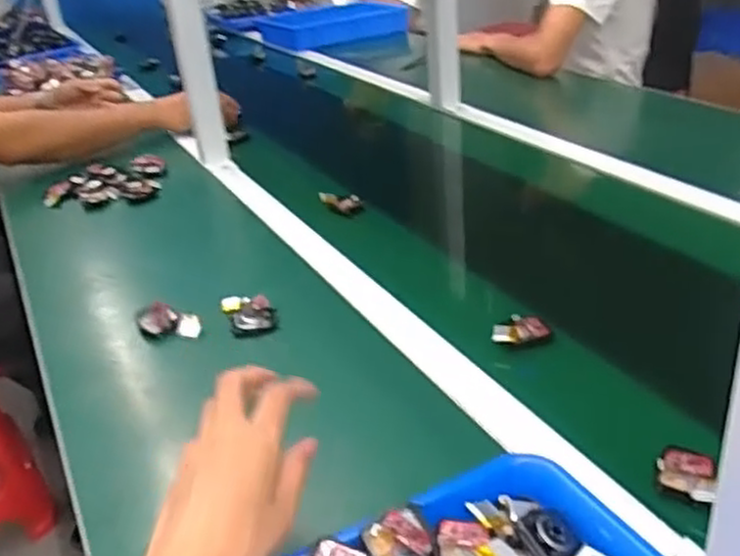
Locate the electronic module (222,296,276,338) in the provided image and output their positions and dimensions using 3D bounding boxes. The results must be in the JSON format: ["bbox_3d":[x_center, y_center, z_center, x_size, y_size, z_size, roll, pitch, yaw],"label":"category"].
[{"bbox_3d":[-0.123,0.039,0.775,0.048,0.012,0.076,-16,32,-17],"label":"electronic module"}]

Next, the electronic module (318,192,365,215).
[{"bbox_3d":[-0.037,-0.101,1.001,0.060,0.018,0.030,16,33,11],"label":"electronic module"}]

